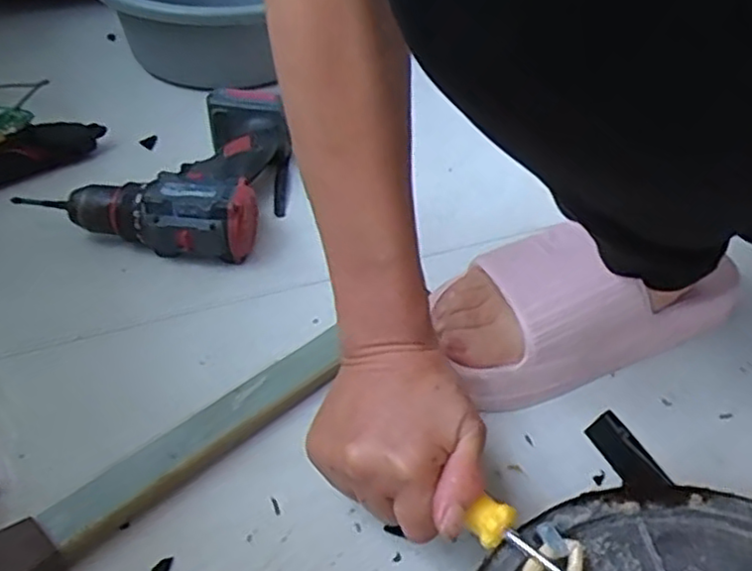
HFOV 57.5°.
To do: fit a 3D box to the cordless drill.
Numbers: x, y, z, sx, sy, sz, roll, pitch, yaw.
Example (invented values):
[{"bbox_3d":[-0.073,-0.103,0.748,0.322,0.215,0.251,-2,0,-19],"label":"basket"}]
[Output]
[{"bbox_3d":[-0.169,-0.103,0.595,0.178,0.065,0.192,10,41,7],"label":"cordless drill"}]

